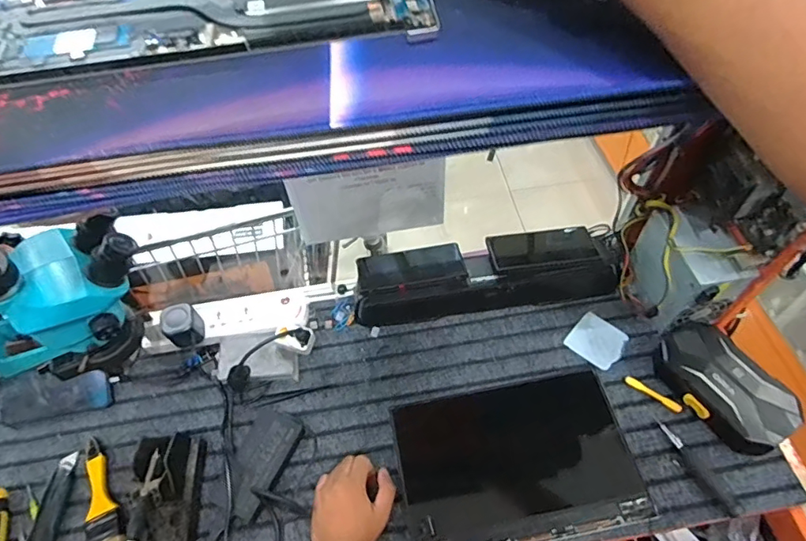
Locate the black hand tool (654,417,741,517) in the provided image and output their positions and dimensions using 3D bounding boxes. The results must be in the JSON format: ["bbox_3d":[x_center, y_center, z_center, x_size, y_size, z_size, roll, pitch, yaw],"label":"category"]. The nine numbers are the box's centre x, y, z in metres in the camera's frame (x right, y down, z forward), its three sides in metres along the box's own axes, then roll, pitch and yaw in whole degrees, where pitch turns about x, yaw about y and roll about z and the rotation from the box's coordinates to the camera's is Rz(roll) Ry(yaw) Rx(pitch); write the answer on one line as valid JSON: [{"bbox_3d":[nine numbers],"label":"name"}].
[{"bbox_3d":[0.398,0.263,0.676,0.021,0.012,0.136,-22,57,-11],"label":"black hand tool"}]

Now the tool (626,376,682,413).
[{"bbox_3d":[0.372,0.182,0.739,0.082,0.008,0.016,34,64,24],"label":"tool"}]

